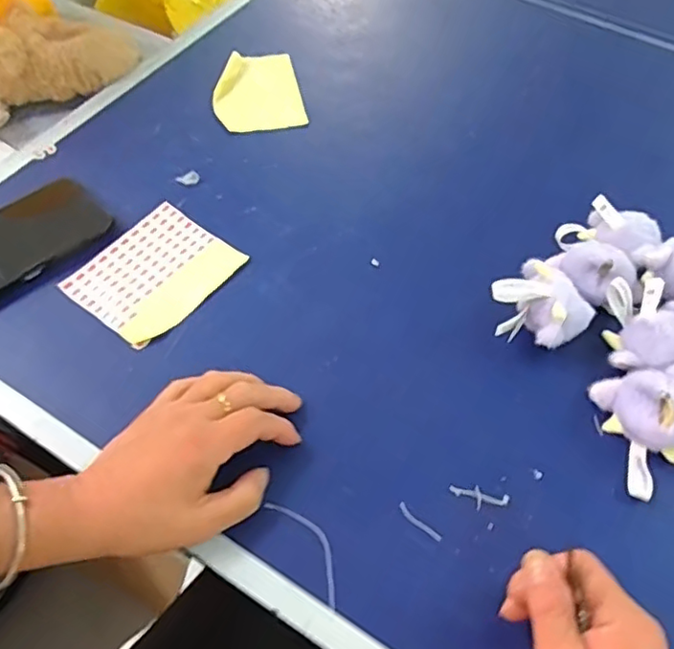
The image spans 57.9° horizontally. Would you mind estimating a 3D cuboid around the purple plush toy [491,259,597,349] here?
[{"bbox_3d":[0.153,-0.010,0.473,0.066,0.040,0.064,1,57,-2],"label":"purple plush toy"}]

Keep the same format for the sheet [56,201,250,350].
[{"bbox_3d":[-0.150,-0.043,0.512,0.098,0.011,0.124,35,60,10],"label":"sheet"}]

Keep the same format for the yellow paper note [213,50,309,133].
[{"bbox_3d":[-0.086,-0.251,0.652,0.091,0.012,0.120,-9,58,-9],"label":"yellow paper note"}]

